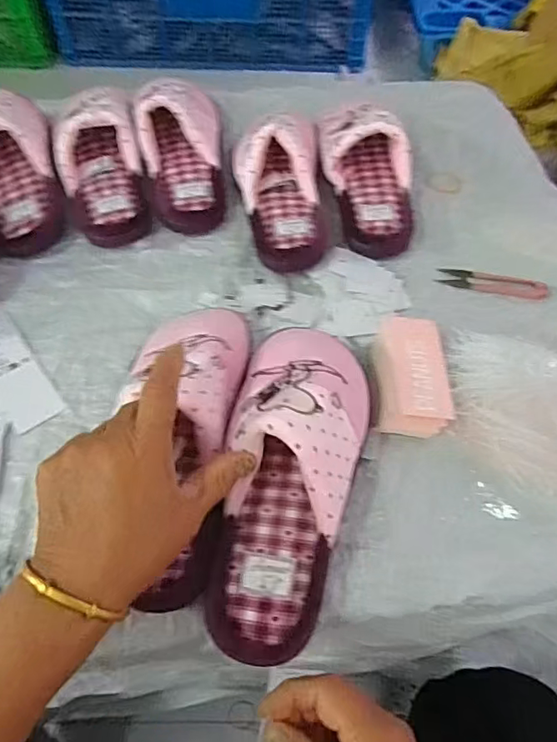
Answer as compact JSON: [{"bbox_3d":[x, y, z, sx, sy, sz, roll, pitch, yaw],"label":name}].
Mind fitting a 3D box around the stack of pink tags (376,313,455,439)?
[{"bbox_3d":[0.112,0.001,0.449,0.057,0.028,0.113,3,57,2],"label":"stack of pink tags"}]

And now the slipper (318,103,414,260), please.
[{"bbox_3d":[0.098,-0.218,0.566,0.096,0.059,0.208,-6,70,-3],"label":"slipper"}]

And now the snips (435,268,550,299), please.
[{"bbox_3d":[0.212,-0.089,0.521,0.103,0.011,0.026,13,58,8],"label":"snips"}]

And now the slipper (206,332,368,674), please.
[{"bbox_3d":[0.007,0.067,0.363,0.095,0.068,0.232,9,70,6],"label":"slipper"}]

